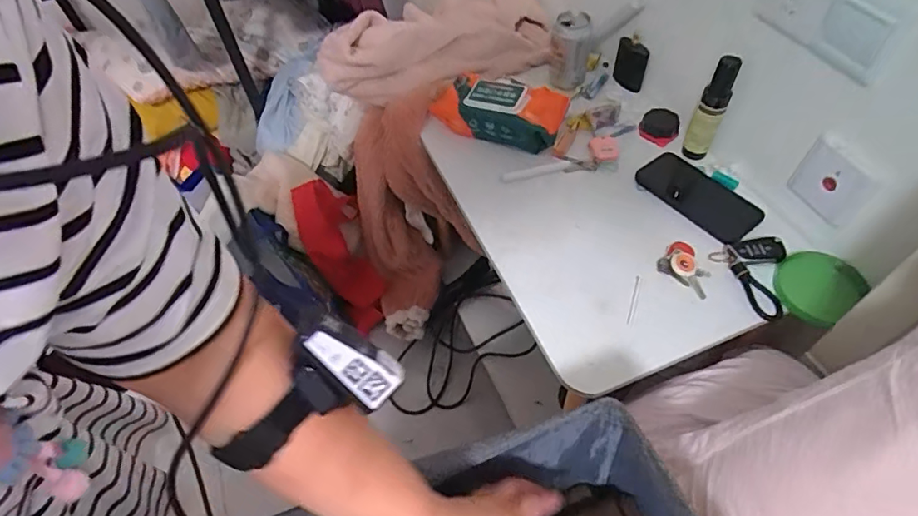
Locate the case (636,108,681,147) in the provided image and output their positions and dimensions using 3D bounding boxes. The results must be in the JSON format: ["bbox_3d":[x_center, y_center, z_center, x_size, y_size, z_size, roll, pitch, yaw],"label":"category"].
[{"bbox_3d":[0.315,-0.206,0.818,0.058,0.033,0.062,-3,52,4],"label":"case"}]

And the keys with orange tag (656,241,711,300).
[{"bbox_3d":[0.295,0.009,0.660,0.067,0.016,0.056,35,63,27],"label":"keys with orange tag"}]

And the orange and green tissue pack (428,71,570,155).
[{"bbox_3d":[0.063,-0.236,0.831,0.213,0.084,0.099,21,57,20],"label":"orange and green tissue pack"}]

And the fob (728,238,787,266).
[{"bbox_3d":[0.385,-0.007,0.665,0.061,0.020,0.037,-11,52,-3],"label":"fob"}]

